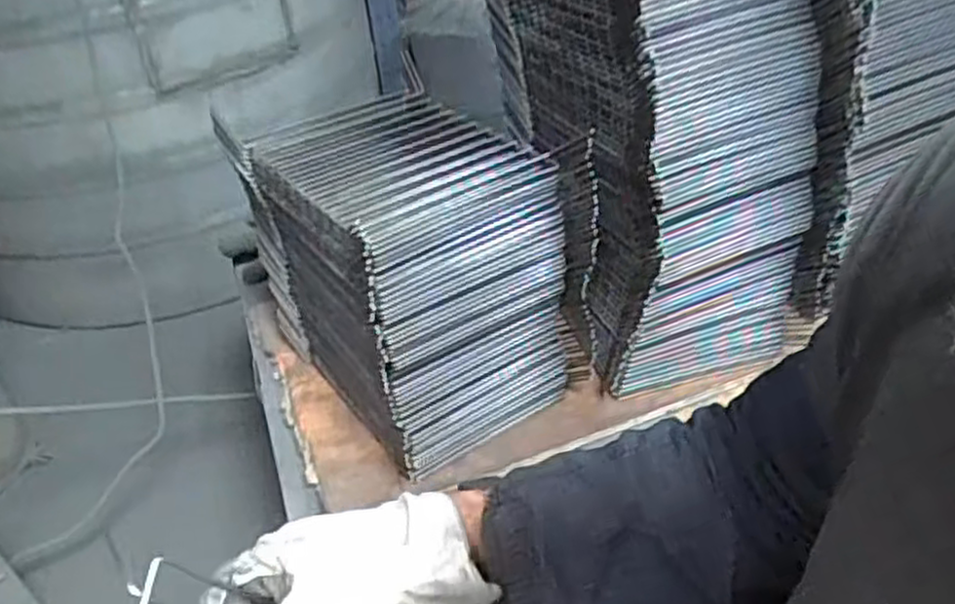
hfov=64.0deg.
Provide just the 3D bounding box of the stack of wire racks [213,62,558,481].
[{"bbox_3d":[-0.074,-0.032,0.748,0.199,0.252,0.276,-27,42,-26],"label":"stack of wire racks"}]

